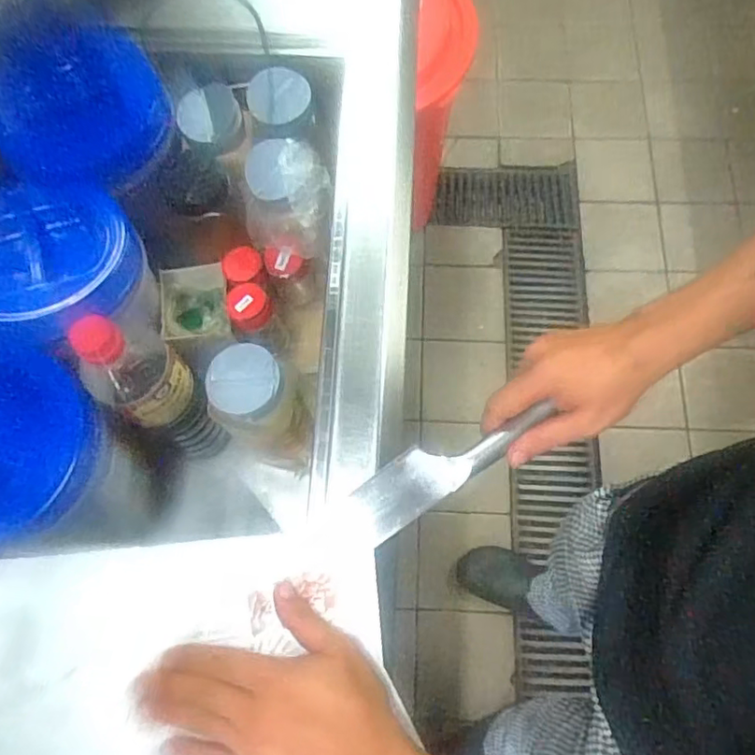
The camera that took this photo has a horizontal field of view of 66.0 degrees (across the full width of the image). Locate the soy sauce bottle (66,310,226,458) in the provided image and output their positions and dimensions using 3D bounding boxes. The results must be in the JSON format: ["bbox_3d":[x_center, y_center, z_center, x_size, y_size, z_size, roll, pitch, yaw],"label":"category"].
[{"bbox_3d":[-0.196,0.031,0.560,0.074,0.264,0.080,-43,75,-13],"label":"soy sauce bottle"}]

